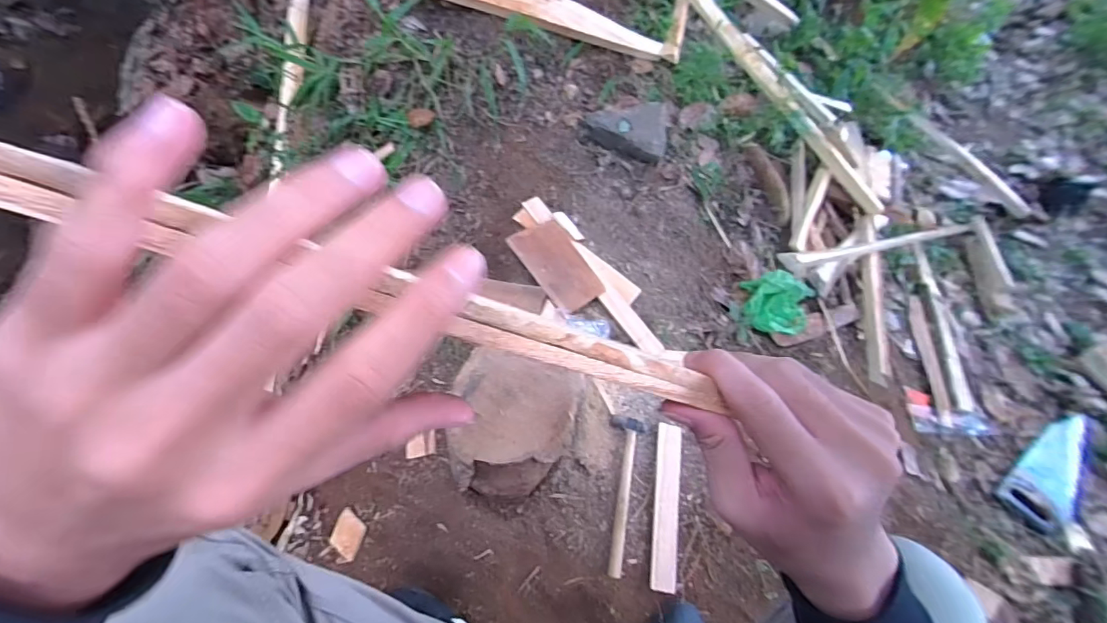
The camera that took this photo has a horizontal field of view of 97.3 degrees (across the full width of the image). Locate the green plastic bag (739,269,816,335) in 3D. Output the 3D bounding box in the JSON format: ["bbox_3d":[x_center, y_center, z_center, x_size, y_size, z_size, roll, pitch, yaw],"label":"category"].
[{"bbox_3d":[0.518,-0.015,1.119,0.159,0.107,0.121,6,58,3],"label":"green plastic bag"}]

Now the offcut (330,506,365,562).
[{"bbox_3d":[-0.325,0.354,0.773,0.059,0.008,0.063,23,85,26],"label":"offcut"}]

